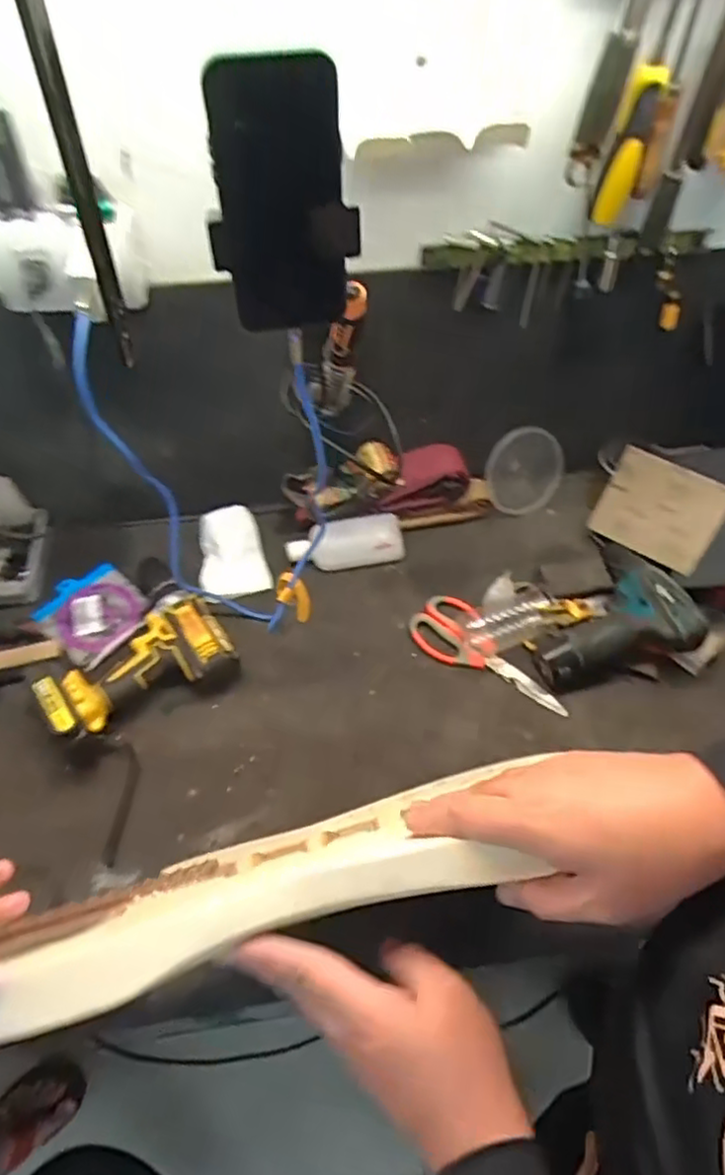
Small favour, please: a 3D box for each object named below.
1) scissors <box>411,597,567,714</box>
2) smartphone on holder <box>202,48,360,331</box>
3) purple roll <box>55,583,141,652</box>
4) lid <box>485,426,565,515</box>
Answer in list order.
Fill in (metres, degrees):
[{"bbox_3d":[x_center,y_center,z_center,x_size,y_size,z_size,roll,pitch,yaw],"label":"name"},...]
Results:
[{"bbox_3d":[0.148,0.082,0.792,0.202,0.022,0.078,37,62,24],"label":"scissors"},{"bbox_3d":[-0.048,-0.231,0.406,0.085,0.143,0.022,-5,54,-3],"label":"smartphone on holder"},{"bbox_3d":[-0.327,0.032,0.826,0.092,0.011,0.096,0,53,0],"label":"purple roll"},{"bbox_3d":[0.224,-0.156,0.913,0.118,0.113,0.025,26,17,-32],"label":"lid"}]

